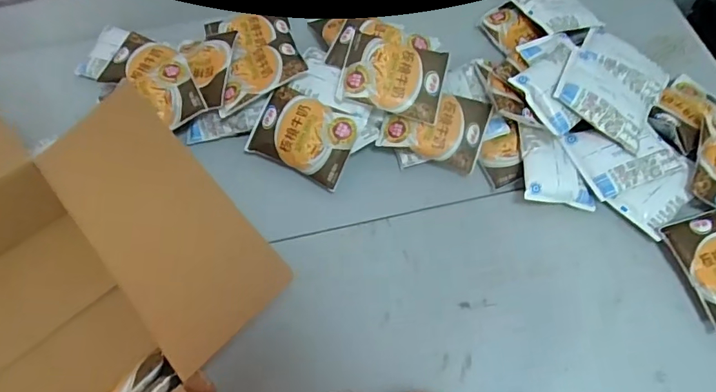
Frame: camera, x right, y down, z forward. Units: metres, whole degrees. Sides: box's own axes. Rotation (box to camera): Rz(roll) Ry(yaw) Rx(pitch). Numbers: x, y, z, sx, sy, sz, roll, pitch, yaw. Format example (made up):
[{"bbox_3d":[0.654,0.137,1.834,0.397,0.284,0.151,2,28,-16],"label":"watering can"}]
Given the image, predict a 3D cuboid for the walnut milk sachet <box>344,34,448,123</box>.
[{"bbox_3d":[0.049,-0.157,0.621,0.127,0.022,0.100,14,83,-1],"label":"walnut milk sachet"}]

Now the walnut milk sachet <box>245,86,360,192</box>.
[{"bbox_3d":[-0.072,-0.079,0.623,0.131,0.016,0.097,24,90,10],"label":"walnut milk sachet"}]

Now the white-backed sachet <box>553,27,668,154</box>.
[{"bbox_3d":[0.343,-0.156,0.639,0.126,0.025,0.205,38,55,4],"label":"white-backed sachet"}]

